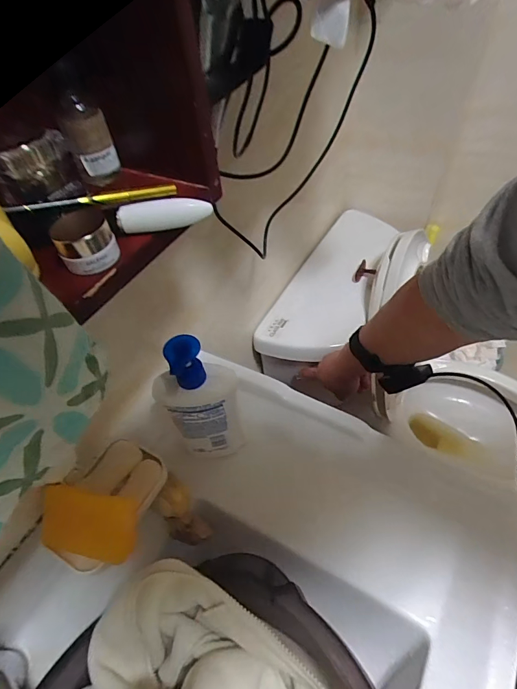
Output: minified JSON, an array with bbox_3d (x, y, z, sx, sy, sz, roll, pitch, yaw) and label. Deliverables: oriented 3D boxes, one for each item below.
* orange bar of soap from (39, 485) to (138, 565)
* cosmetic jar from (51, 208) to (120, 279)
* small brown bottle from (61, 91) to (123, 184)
[{"bbox_3d":[-0.165,0.173,0.381,0.091,0.030,0.054,3,51,9],"label":"orange bar of soap"},{"bbox_3d":[-0.111,-0.065,0.250,0.034,0.025,0.035,-3,50,4],"label":"cosmetic jar"},{"bbox_3d":[-0.133,-0.165,0.312,0.030,0.061,0.025,-18,51,-8],"label":"small brown bottle"}]

